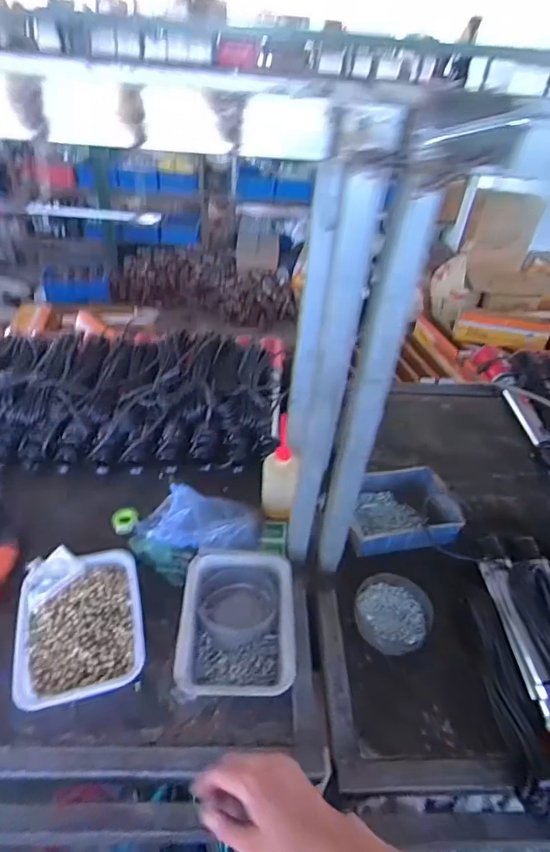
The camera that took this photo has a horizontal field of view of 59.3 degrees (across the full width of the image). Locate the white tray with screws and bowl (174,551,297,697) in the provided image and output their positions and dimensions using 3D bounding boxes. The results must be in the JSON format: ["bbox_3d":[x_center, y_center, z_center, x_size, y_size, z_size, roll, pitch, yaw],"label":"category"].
[{"bbox_3d":[-0.065,0.337,0.852,0.191,0.068,0.248,2,40,-3],"label":"white tray with screws and bowl"}]

